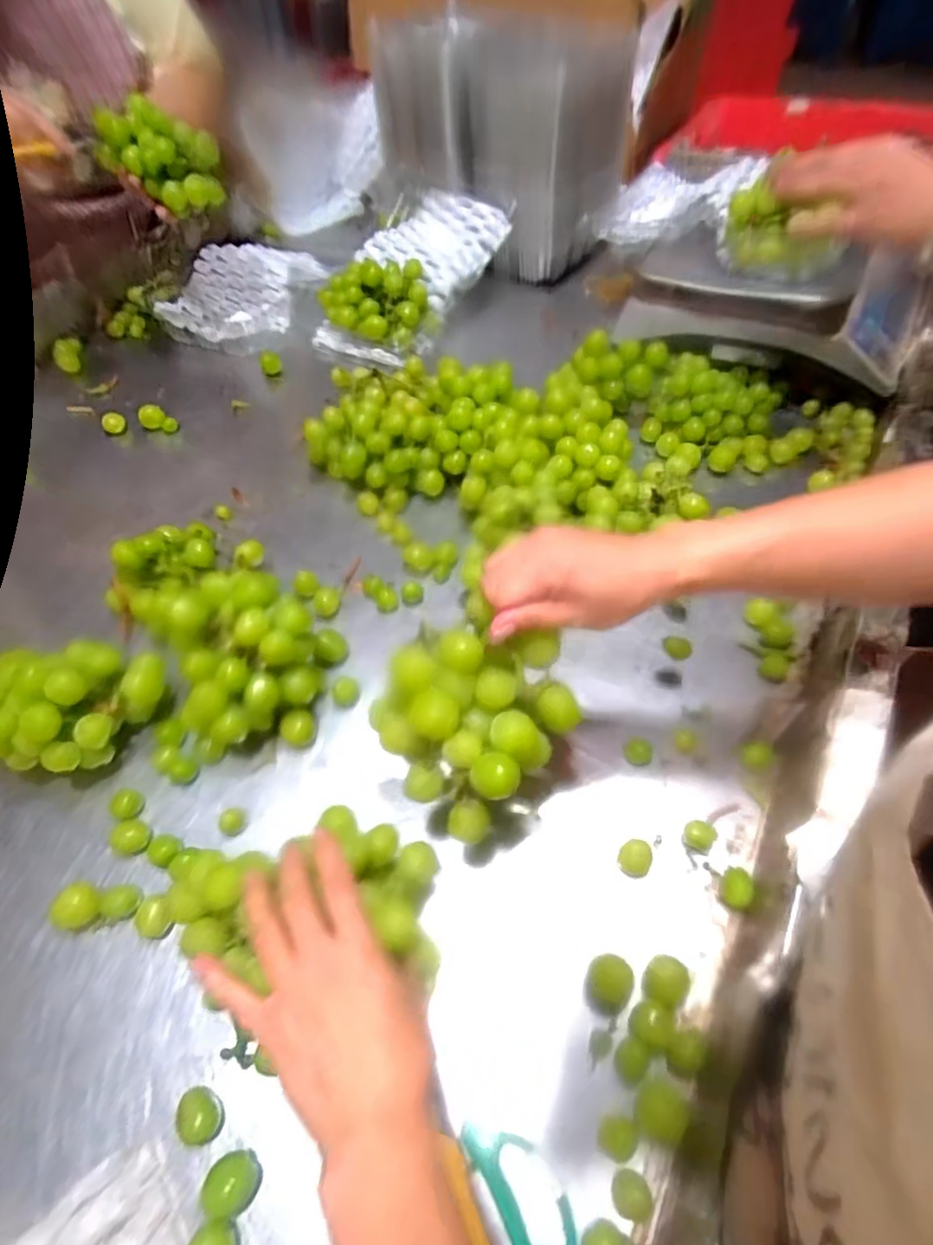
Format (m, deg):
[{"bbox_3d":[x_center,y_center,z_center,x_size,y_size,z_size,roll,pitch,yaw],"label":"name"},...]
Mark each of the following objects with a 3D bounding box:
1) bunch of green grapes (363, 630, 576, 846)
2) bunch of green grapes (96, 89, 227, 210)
[{"bbox_3d":[0.006,0.055,0.366,0.117,0.078,0.106,-22,57,-11],"label":"bunch of green grapes"},{"bbox_3d":[-0.345,-0.520,0.666,0.116,0.077,0.088,-13,54,-7],"label":"bunch of green grapes"}]

